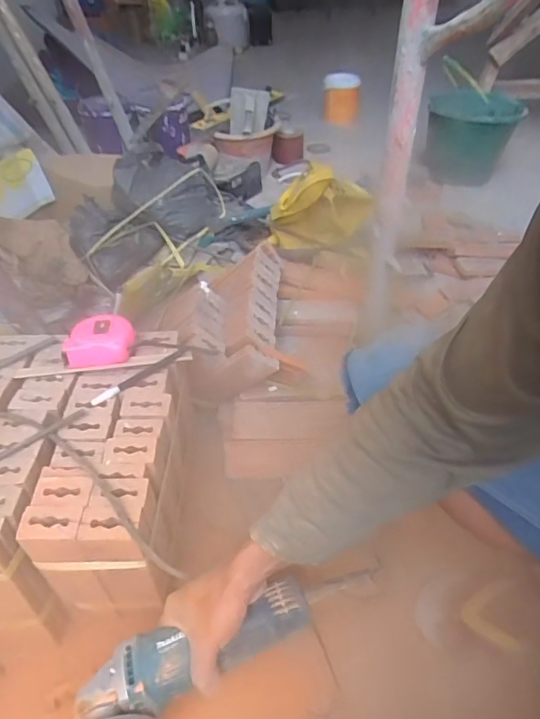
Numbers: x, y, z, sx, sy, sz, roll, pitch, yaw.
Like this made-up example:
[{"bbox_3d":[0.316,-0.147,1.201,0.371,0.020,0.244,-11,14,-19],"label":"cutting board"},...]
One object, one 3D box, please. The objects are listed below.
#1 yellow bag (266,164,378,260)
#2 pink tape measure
[{"bbox_3d":[0.120,-0.339,1.216,0.246,0.272,0.154,4,42,6],"label":"yellow bag"},{"bbox_3d":[-0.239,-0.025,0.723,0.092,0.046,0.075,-7,42,-6],"label":"pink tape measure"}]

